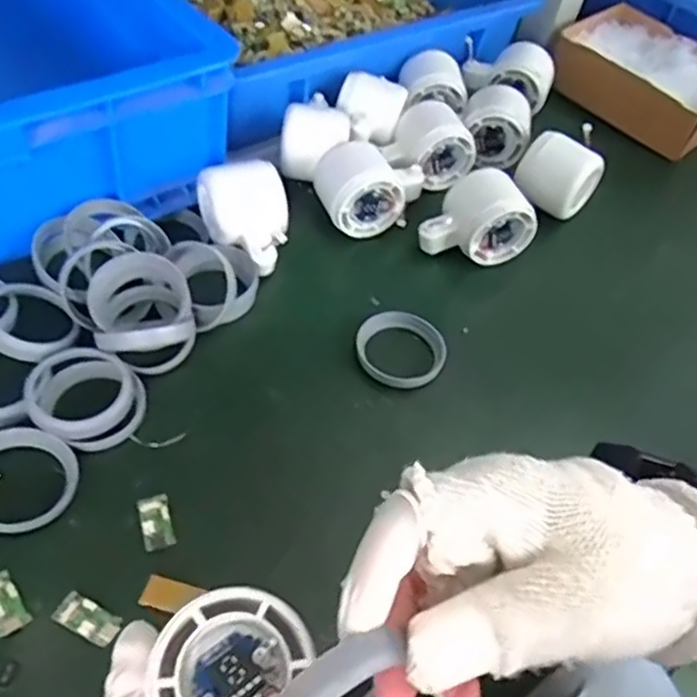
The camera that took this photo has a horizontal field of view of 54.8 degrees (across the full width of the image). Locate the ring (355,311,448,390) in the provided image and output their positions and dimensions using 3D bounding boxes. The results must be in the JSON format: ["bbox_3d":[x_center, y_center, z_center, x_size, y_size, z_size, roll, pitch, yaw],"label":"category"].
[{"bbox_3d":[0.035,0.000,0.455,0.061,0.010,0.058,2,53,-3],"label":"ring"}]

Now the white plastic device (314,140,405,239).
[{"bbox_3d":[0.007,-0.127,0.525,0.058,0.046,0.064,-14,57,-23],"label":"white plastic device"}]

